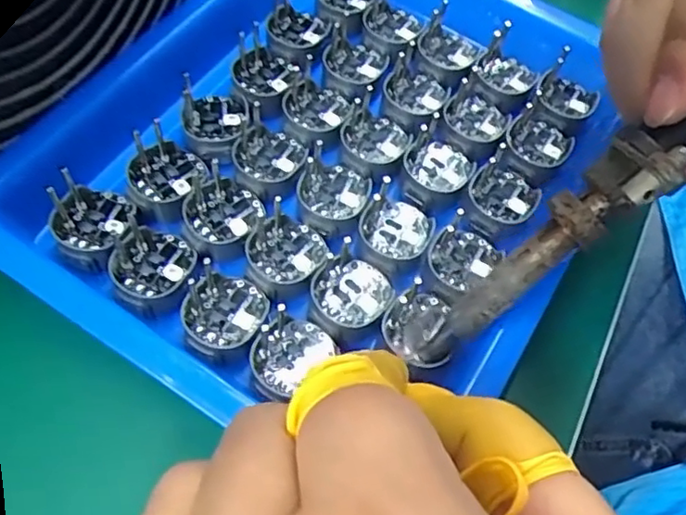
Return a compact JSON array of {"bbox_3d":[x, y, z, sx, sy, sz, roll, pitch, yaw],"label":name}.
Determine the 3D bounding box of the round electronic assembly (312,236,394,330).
[{"bbox_3d":[0.002,0.011,0.214,0.026,0.004,0.027,1,61,-2],"label":"round electronic assembly"}]

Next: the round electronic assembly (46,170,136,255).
[{"bbox_3d":[-0.086,-0.016,0.215,0.027,0.016,0.030,-28,64,-19],"label":"round electronic assembly"}]

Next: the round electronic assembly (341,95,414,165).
[{"bbox_3d":[0.012,-0.046,0.244,0.026,0.004,0.025,1,61,-2],"label":"round electronic assembly"}]

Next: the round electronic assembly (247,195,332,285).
[{"bbox_3d":[-0.019,-0.004,0.219,0.026,0.007,0.025,1,61,-2],"label":"round electronic assembly"}]

